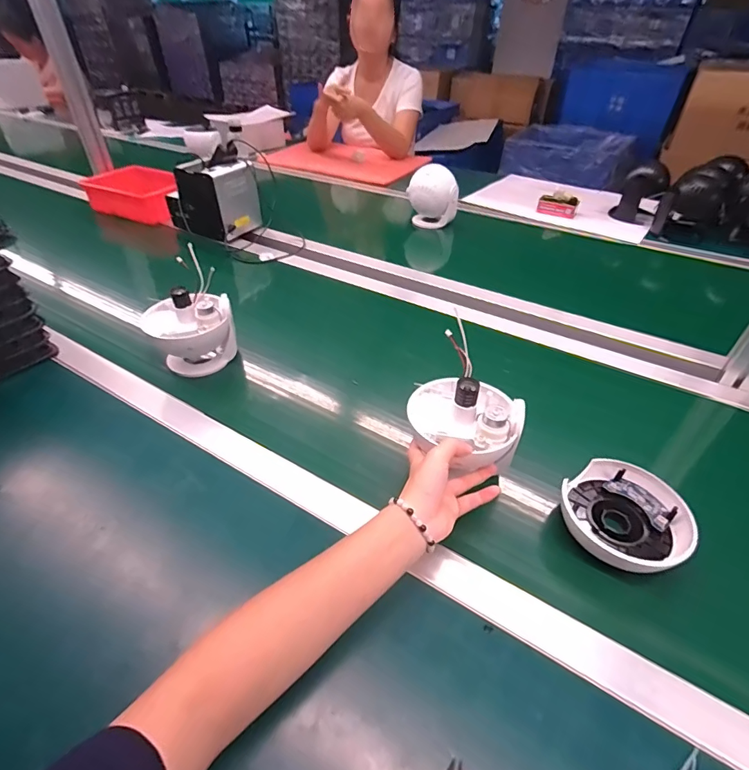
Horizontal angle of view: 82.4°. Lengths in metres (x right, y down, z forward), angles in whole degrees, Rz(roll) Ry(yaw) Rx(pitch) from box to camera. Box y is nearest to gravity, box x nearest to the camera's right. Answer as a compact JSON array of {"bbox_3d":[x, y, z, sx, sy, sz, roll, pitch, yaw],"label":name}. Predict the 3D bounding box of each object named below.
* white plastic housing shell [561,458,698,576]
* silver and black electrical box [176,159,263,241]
[{"bbox_3d":[0.249,0.129,0.425,0.110,0.040,0.092,32,50,31],"label":"white plastic housing shell"},{"bbox_3d":[-0.352,-0.422,0.984,0.115,0.149,0.140,17,44,18],"label":"silver and black electrical box"}]

